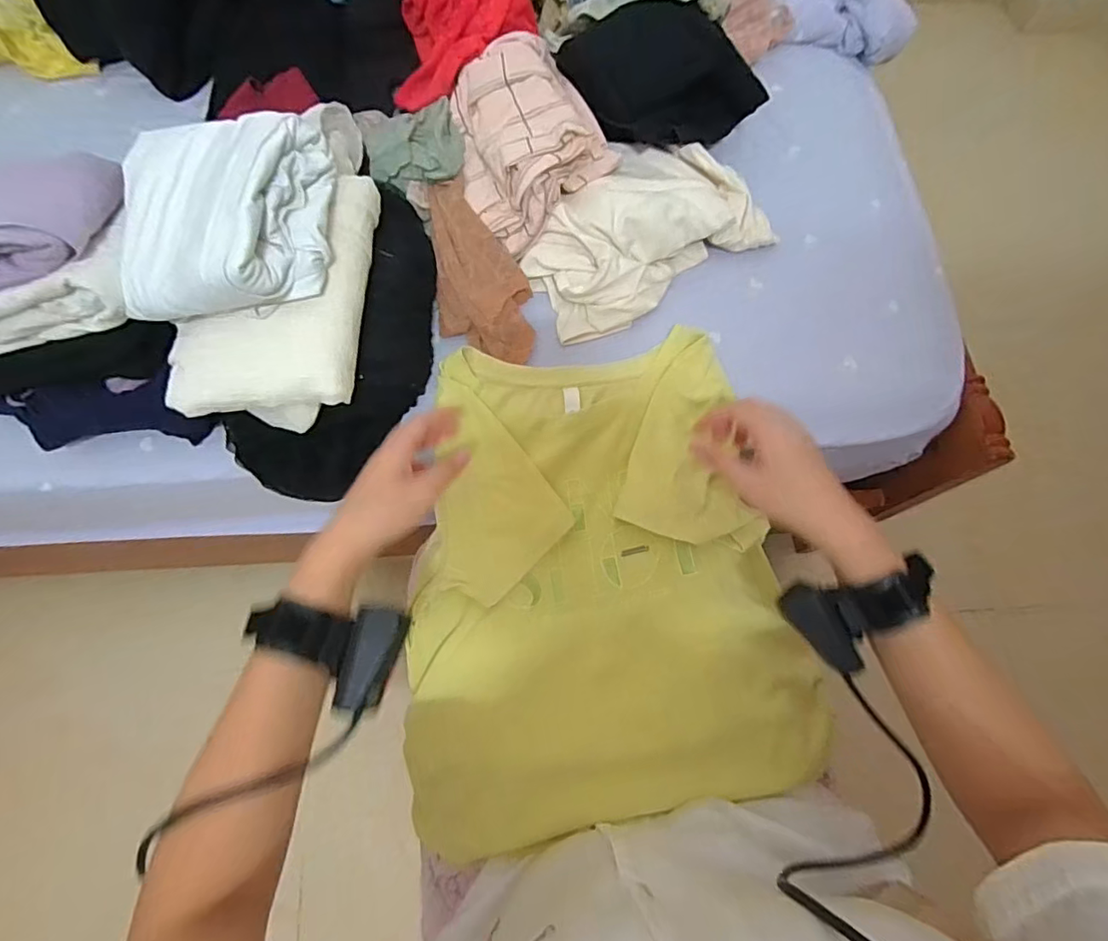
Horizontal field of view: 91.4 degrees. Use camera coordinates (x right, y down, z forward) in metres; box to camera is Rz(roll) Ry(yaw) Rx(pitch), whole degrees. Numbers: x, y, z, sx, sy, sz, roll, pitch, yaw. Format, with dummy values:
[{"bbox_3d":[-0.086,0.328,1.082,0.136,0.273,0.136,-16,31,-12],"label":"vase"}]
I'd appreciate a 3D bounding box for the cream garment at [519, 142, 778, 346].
[{"bbox_3d":[0.089,-0.258,0.571,0.245,0.055,0.161,-33,74,-12],"label":"cream garment"}]

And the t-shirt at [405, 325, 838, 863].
[{"bbox_3d":[0.031,0.089,0.498,0.343,0.037,0.410,-10,75,-5],"label":"t-shirt"}]

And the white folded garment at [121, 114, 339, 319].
[{"bbox_3d":[-0.264,-0.192,0.429,0.162,0.075,0.162,0,81,20],"label":"white folded garment"}]

